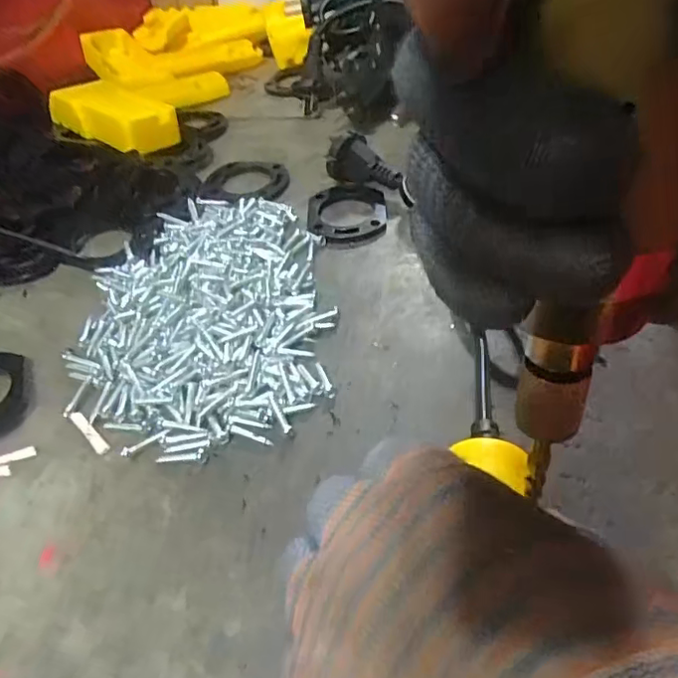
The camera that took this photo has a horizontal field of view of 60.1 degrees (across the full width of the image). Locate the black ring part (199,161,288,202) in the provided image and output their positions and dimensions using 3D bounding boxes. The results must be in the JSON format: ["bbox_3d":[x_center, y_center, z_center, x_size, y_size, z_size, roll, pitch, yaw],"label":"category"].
[{"bbox_3d":[-0.065,-0.112,0.409,0.061,0.006,0.061,7,47,12],"label":"black ring part"}]

